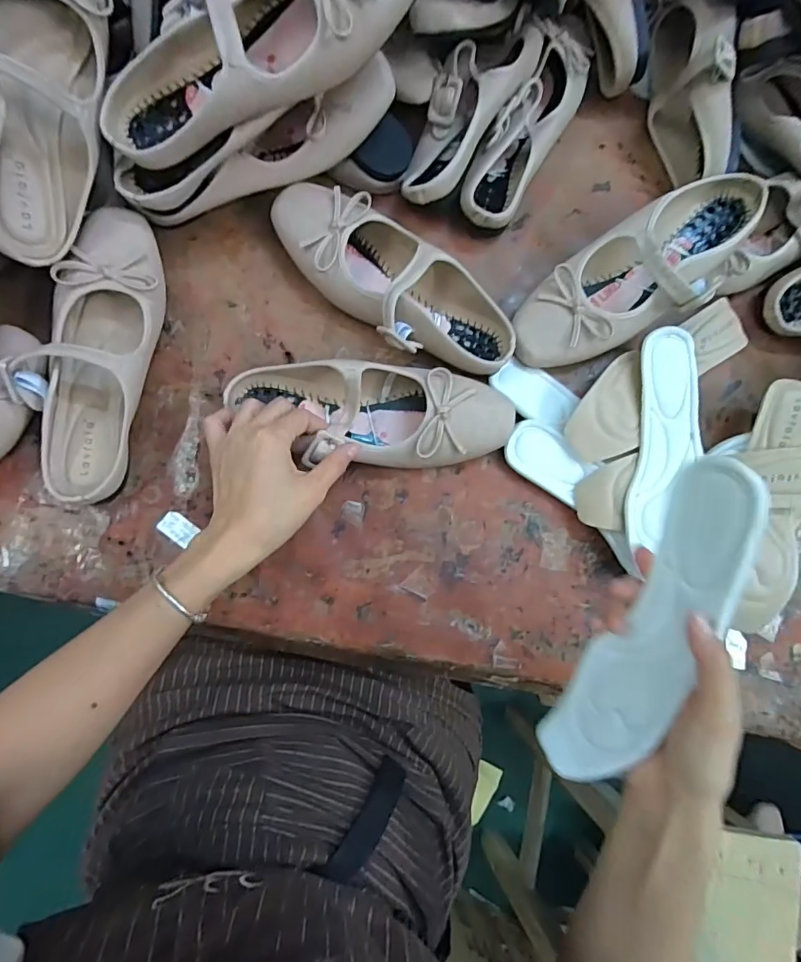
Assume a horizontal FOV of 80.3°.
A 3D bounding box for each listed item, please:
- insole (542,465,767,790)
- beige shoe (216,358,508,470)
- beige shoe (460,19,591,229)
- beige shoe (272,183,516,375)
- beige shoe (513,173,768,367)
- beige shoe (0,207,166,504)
[{"bbox_3d":[0.159,0.095,0.304,0.041,0.066,0.226,17,109,-4],"label":"insole"},{"bbox_3d":[-0.025,-0.057,0.405,0.236,0.053,0.087,10,83,1],"label":"beige shoe"},{"bbox_3d":[0.118,-0.330,0.455,0.062,0.045,0.212,29,82,-2],"label":"beige shoe"},{"bbox_3d":[-0.004,-0.176,0.420,0.232,0.052,0.093,40,82,-1],"label":"beige shoe"},{"bbox_3d":[0.212,-0.185,0.434,0.232,0.072,0.093,-28,88,-8],"label":"beige shoe"},{"bbox_3d":[-0.248,-0.103,0.388,0.087,0.053,0.237,9,83,-5],"label":"beige shoe"}]

